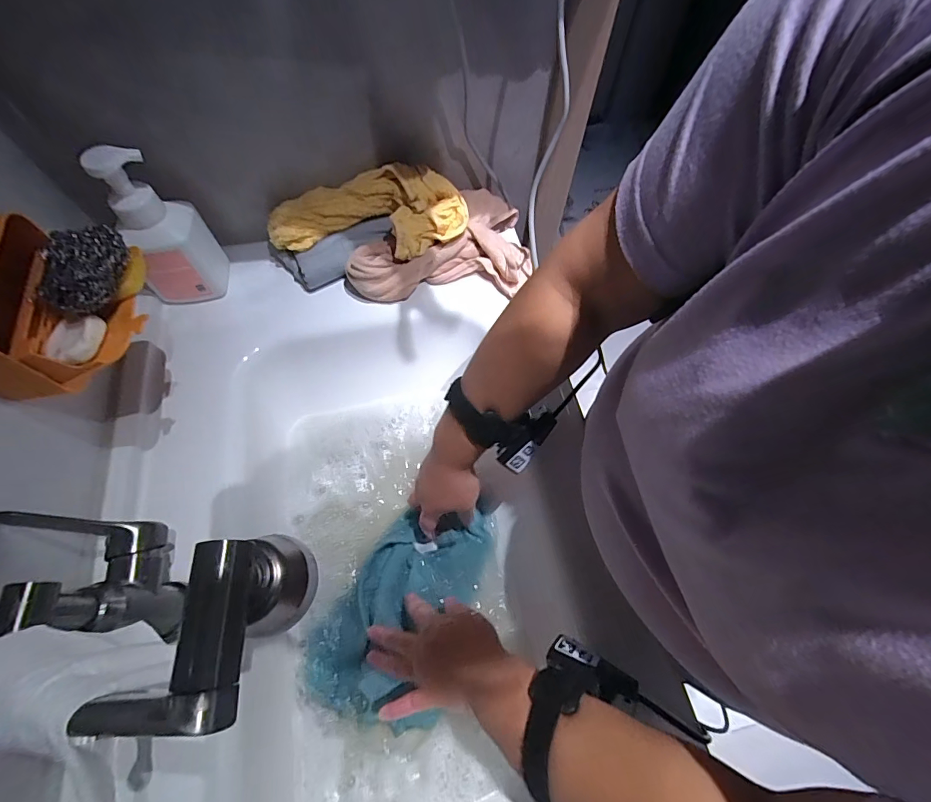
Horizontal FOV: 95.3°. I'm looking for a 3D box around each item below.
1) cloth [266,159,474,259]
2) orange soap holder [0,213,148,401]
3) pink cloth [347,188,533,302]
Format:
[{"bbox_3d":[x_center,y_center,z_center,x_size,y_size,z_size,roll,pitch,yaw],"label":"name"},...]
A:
[{"bbox_3d":[-0.125,-0.233,0.534,0.250,0.069,0.098,-6,64,-4],"label":"cloth"},{"bbox_3d":[-0.327,-0.080,0.342,0.117,0.087,0.126,-7,64,-5],"label":"orange soap holder"},{"bbox_3d":[-0.034,-0.207,0.577,0.231,0.064,0.142,-5,64,-3],"label":"pink cloth"}]

